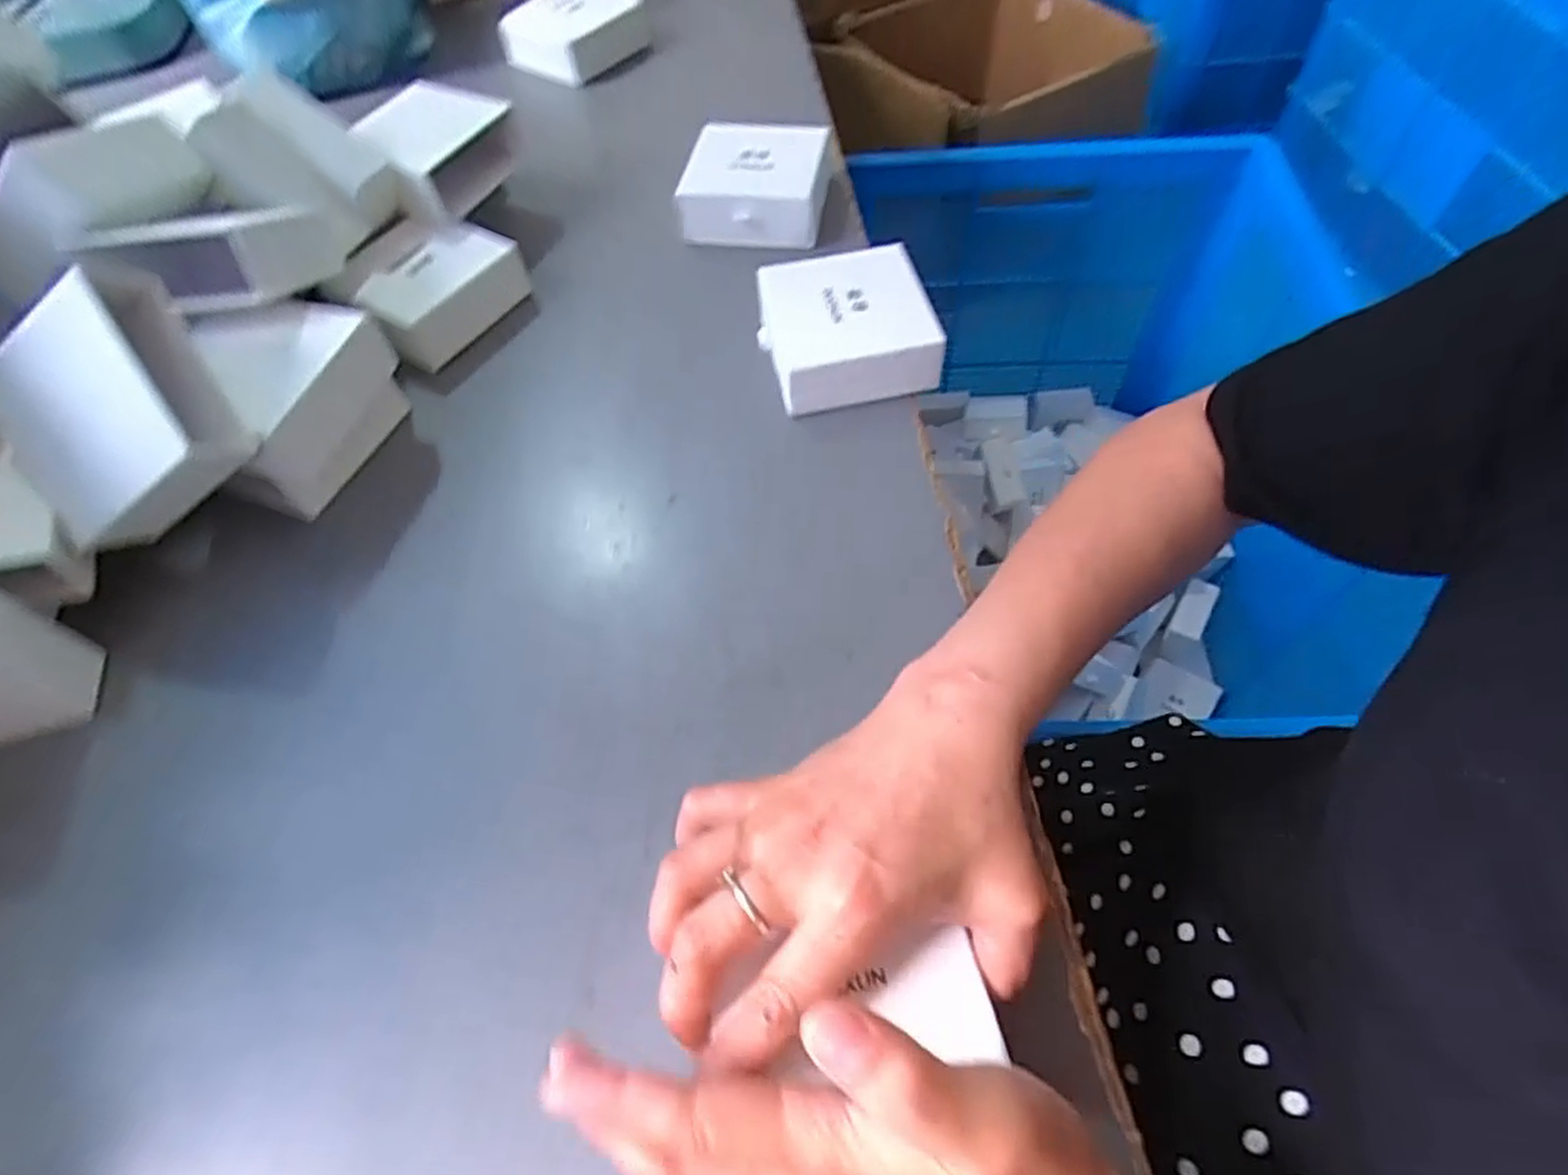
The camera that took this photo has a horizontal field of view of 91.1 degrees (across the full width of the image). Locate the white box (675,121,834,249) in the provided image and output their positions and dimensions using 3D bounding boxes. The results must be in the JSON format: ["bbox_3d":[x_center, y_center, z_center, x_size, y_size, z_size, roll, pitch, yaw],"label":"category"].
[{"bbox_3d":[-0.019,-0.292,0.552,0.097,0.042,0.096,4,58,7],"label":"white box"}]

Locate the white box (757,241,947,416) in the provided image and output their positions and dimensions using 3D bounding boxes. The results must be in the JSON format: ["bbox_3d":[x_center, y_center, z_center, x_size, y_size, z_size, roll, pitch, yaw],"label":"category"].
[{"bbox_3d":[0.036,-0.157,0.462,0.097,0.038,0.092,-12,58,-3],"label":"white box"}]

